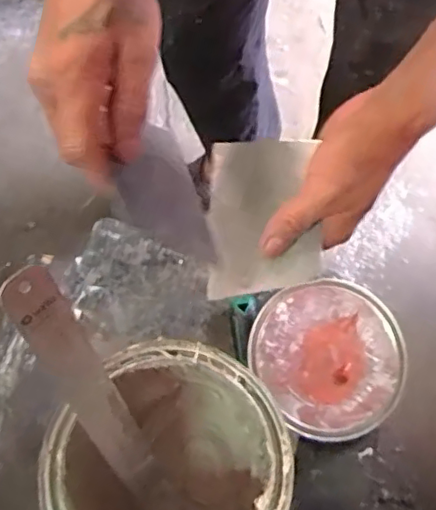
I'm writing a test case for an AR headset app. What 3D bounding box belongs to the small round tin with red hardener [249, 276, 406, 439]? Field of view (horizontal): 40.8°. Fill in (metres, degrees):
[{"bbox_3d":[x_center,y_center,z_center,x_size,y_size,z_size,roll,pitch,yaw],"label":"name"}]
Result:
[{"bbox_3d":[0.110,0.100,0.575,0.141,0.025,0.148,1,67,-2],"label":"small round tin with red hardener"}]

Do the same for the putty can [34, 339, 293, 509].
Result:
[{"bbox_3d":[-0.033,0.174,0.471,0.154,0.198,0.165,1,67,-2],"label":"putty can"}]

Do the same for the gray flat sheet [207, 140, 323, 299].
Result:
[{"bbox_3d":[0.031,-0.032,0.431,0.085,0.007,0.116,-9,74,31],"label":"gray flat sheet"}]

